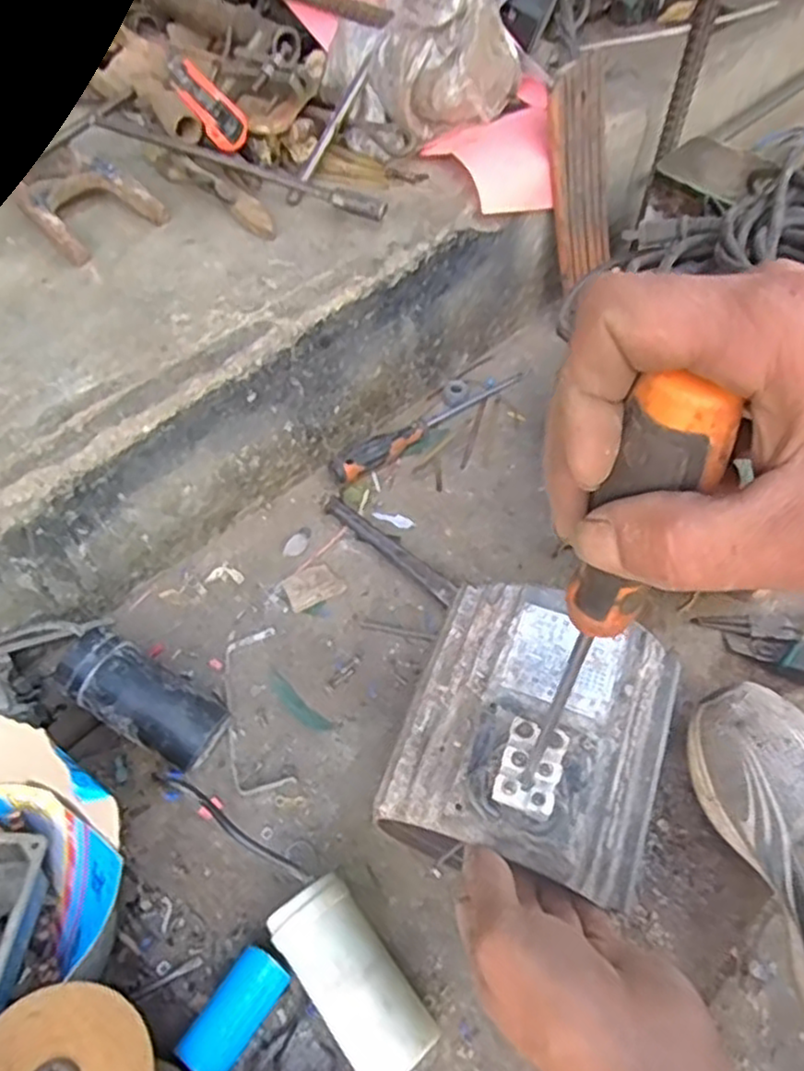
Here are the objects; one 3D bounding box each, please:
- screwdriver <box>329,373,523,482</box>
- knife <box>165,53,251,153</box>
[{"bbox_3d":[0.032,-0.117,0.729,0.249,0.027,0.025,-32,61,-31],"label":"screwdriver"},{"bbox_3d":[-0.189,-0.408,0.660,0.032,0.024,0.158,-28,61,-15],"label":"knife"}]

